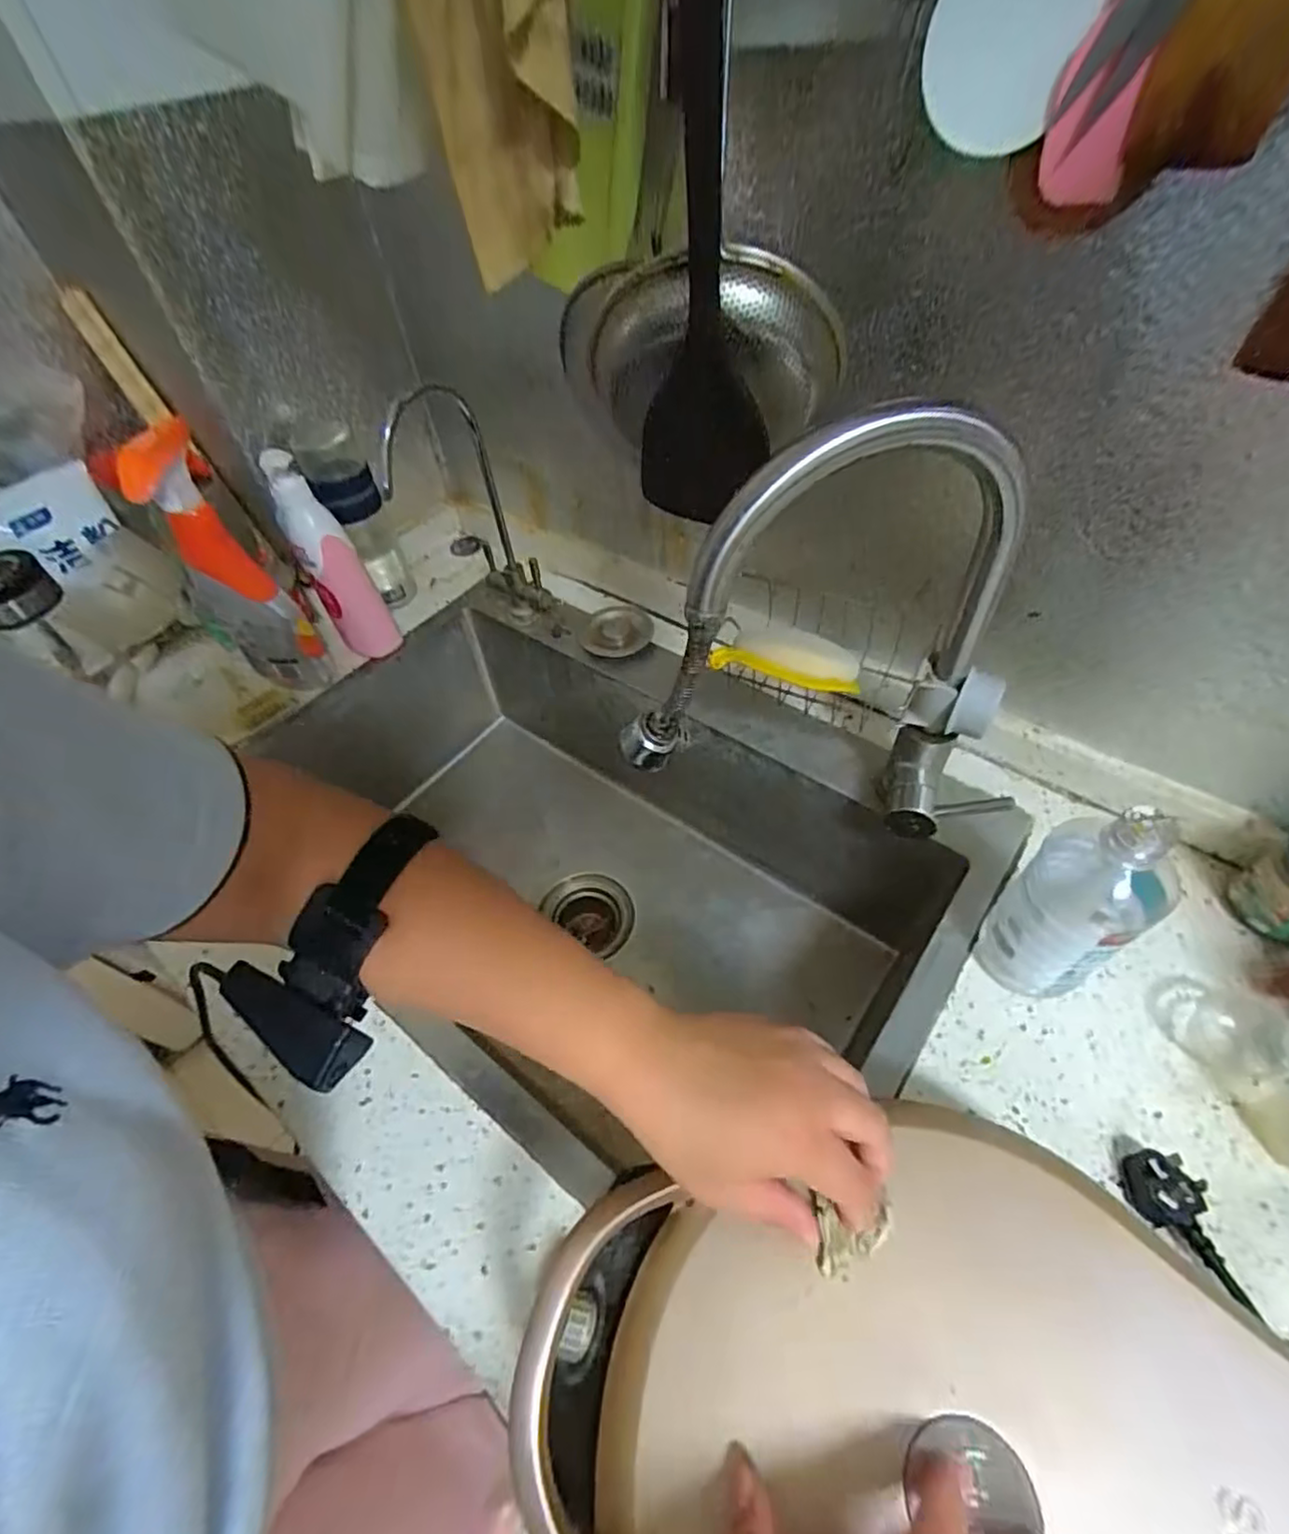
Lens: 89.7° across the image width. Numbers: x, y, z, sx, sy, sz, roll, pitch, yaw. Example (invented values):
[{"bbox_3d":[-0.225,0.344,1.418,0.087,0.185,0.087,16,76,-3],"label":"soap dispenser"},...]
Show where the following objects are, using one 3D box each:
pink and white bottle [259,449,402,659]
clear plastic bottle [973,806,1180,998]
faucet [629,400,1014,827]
[{"bbox_3d":[-0.329,-0.214,0.684,0.060,0.217,0.050,-26,53,-15],"label":"pink and white bottle"},{"bbox_3d":[0.276,0.086,0.416,0.068,0.181,0.067,-36,57,-21],"label":"clear plastic bottle"},{"bbox_3d":[0.114,-0.066,0.422,0.256,0.313,0.070,-2,51,4],"label":"faucet"}]

